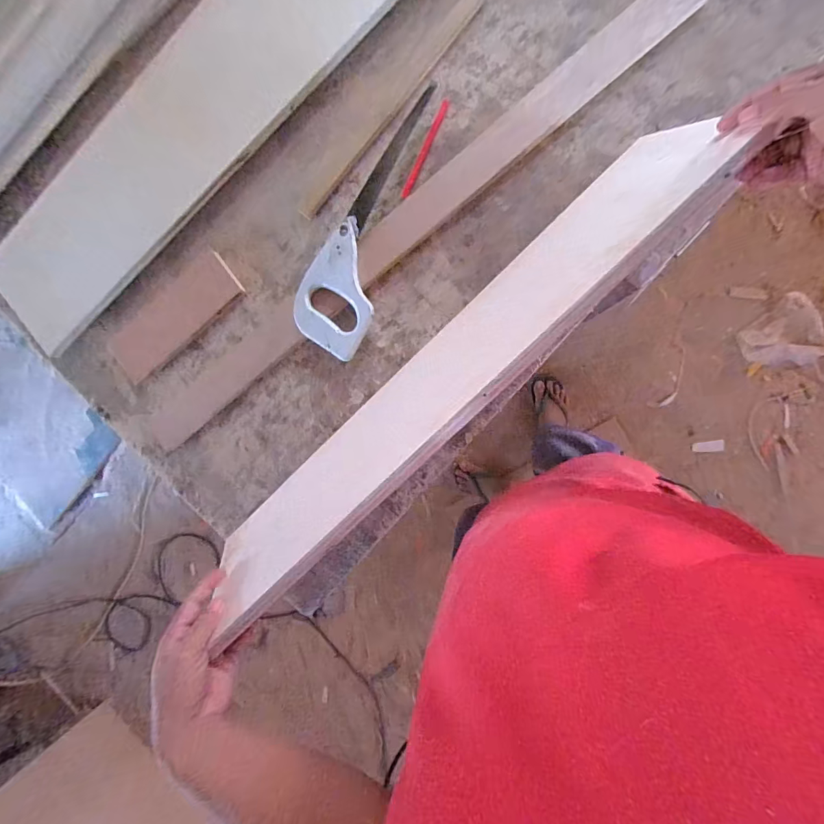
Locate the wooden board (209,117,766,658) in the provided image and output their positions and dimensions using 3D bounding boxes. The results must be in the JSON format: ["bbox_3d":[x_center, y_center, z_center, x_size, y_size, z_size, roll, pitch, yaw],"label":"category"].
[{"bbox_3d":[0.030,-0.037,0.478,0.707,0.201,0.016,-43,118,8],"label":"wooden board"}]

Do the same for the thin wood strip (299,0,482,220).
[{"bbox_3d":[-0.033,-0.408,0.550,0.029,0.010,0.353,41,97,3],"label":"thin wood strip"}]

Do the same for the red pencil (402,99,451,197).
[{"bbox_3d":[0.018,-0.346,0.544,0.011,0.004,0.129,26,96,4],"label":"red pencil"}]

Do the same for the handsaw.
[{"bbox_3d":[-0.070,-0.256,0.549,0.108,0.034,0.364,17,95,5],"label":"handsaw"}]

